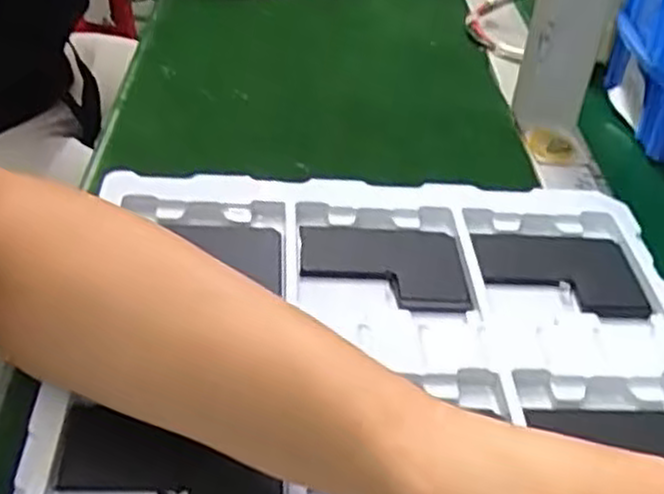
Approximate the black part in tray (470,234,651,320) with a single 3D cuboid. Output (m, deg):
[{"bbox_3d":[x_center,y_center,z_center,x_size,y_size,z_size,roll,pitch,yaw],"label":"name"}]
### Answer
[{"bbox_3d":[0.127,0.015,0.445,0.086,0.006,0.066,2,39,-4],"label":"black part in tray"}]

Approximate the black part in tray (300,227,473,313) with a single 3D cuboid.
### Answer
[{"bbox_3d":[0.028,0.014,0.441,0.089,0.012,0.065,3,39,-3],"label":"black part in tray"}]

